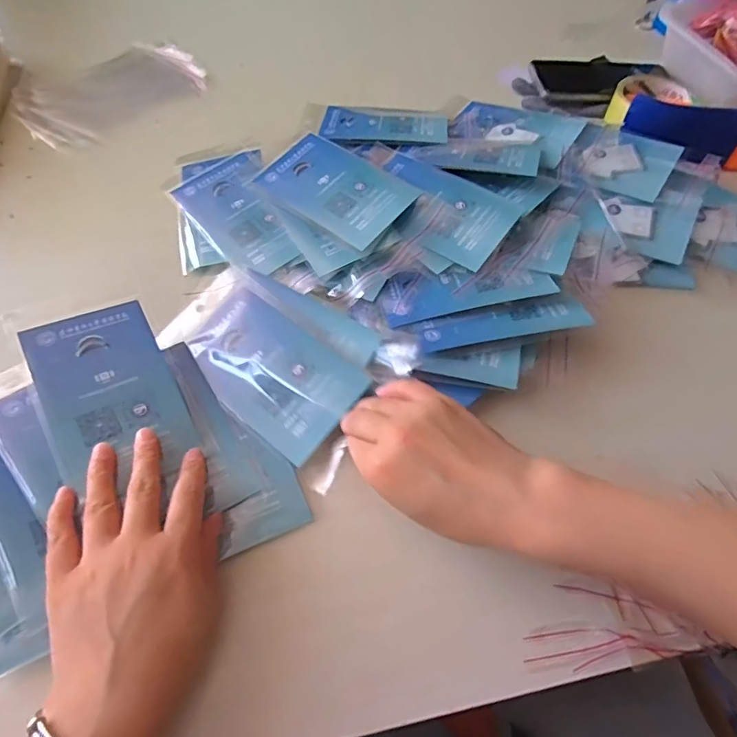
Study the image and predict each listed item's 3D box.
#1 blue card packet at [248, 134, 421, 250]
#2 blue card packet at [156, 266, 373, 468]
[{"bbox_3d":[-0.030,-0.163,0.435,0.135,0.004,0.084,36,70,21],"label":"blue card packet"},{"bbox_3d":[-0.082,-0.010,0.369,0.160,0.010,0.087,37,72,18],"label":"blue card packet"}]

